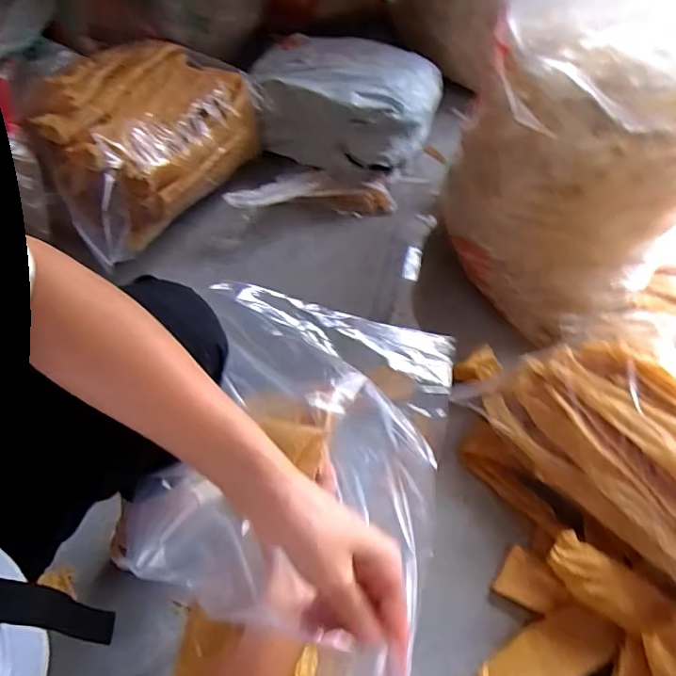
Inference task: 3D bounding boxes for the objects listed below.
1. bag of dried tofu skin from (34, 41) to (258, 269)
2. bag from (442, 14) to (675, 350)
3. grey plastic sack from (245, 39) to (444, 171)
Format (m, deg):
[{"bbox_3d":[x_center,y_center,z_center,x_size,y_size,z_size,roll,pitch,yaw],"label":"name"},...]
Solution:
[{"bbox_3d":[-0.344,-0.369,0.948,0.263,0.191,0.382,32,66,14],"label":"bag of dried tofu skin"},{"bbox_3d":[0.348,-0.223,0.847,0.370,0.396,0.207,40,68,17],"label":"bag"},{"bbox_3d":[0.005,-0.484,1.070,0.374,0.134,0.294,13,63,4],"label":"grey plastic sack"}]

